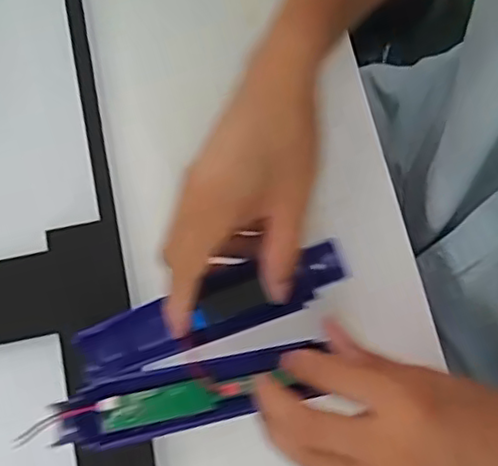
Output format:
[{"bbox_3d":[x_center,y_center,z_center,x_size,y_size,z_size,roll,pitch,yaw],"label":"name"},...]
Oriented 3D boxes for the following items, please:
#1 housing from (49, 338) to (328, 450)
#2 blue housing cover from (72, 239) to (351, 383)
[{"bbox_3d":[-0.040,0.094,0.368,0.151,0.017,0.037,-16,78,7],"label":"housing"},{"bbox_3d":[-0.025,0.045,0.377,0.166,0.014,0.037,-21,78,8],"label":"blue housing cover"}]

